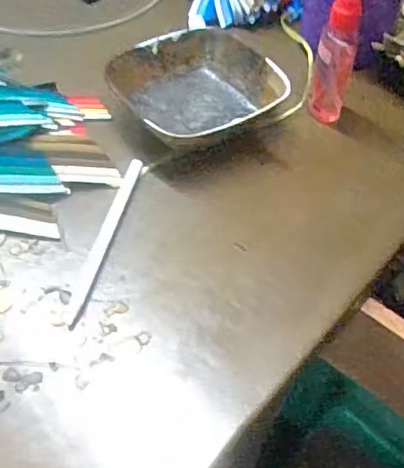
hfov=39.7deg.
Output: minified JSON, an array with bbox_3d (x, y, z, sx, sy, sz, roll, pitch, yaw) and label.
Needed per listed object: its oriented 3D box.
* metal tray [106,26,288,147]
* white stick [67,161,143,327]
[{"bbox_3d":[-0.001,-0.114,0.459,0.120,0.040,0.128,-23,54,-19],"label":"metal tray"},{"bbox_3d":[-0.068,0.000,0.394,0.011,0.004,0.146,11,50,8],"label":"white stick"}]

